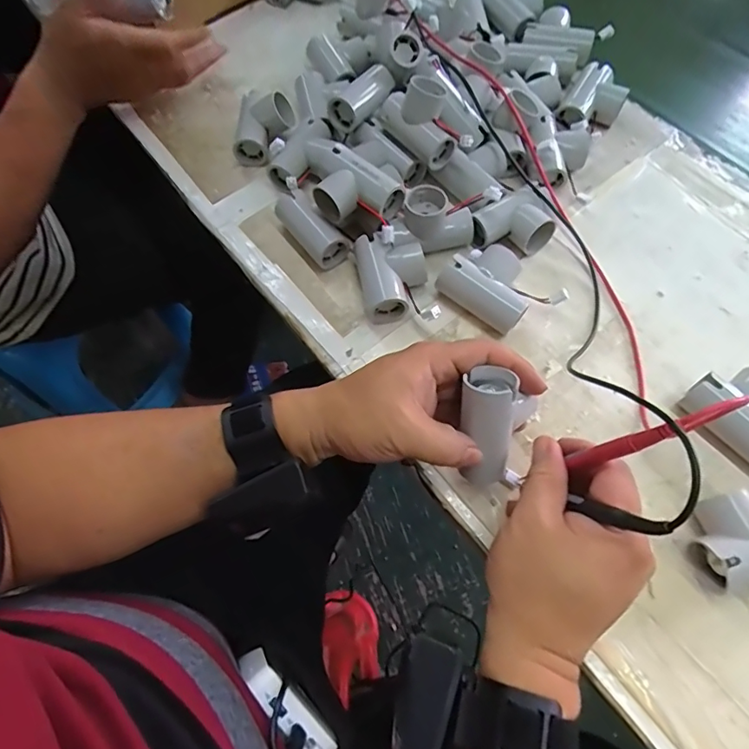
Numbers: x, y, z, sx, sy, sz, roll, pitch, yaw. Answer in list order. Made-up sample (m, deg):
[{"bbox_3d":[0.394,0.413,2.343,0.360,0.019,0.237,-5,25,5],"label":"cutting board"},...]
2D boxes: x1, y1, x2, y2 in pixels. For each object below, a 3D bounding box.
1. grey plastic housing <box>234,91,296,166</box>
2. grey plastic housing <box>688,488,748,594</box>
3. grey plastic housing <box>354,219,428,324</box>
[{"bbox_3d":[-0.112,-0.250,0.492,0.054,0.041,0.072,3,64,3],"label":"grey plastic housing"},{"bbox_3d":[0.248,0.104,0.318,0.069,0.042,0.053,-16,65,-6],"label":"grey plastic housing"},{"bbox_3d":[0.014,-0.088,0.414,0.059,0.041,0.077,-13,65,-5],"label":"grey plastic housing"}]

